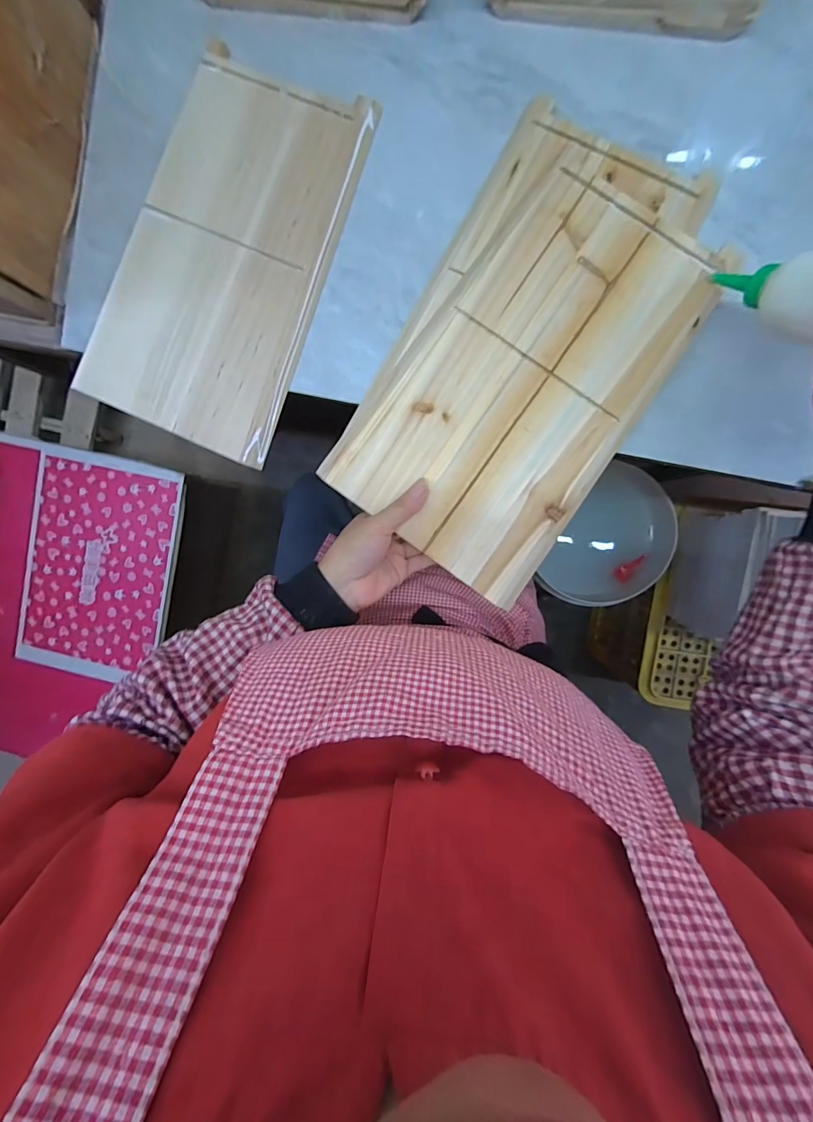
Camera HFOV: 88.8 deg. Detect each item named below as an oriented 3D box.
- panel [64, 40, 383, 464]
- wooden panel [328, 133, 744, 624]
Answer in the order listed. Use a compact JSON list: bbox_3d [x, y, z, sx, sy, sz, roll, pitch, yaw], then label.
[{"bbox_3d":[-0.184,-0.306,0.430,0.207,0.029,0.356,25,97,4],"label":"panel"},{"bbox_3d":[0.110,-0.175,0.388,0.225,0.024,0.373,34,98,3],"label":"wooden panel"}]

